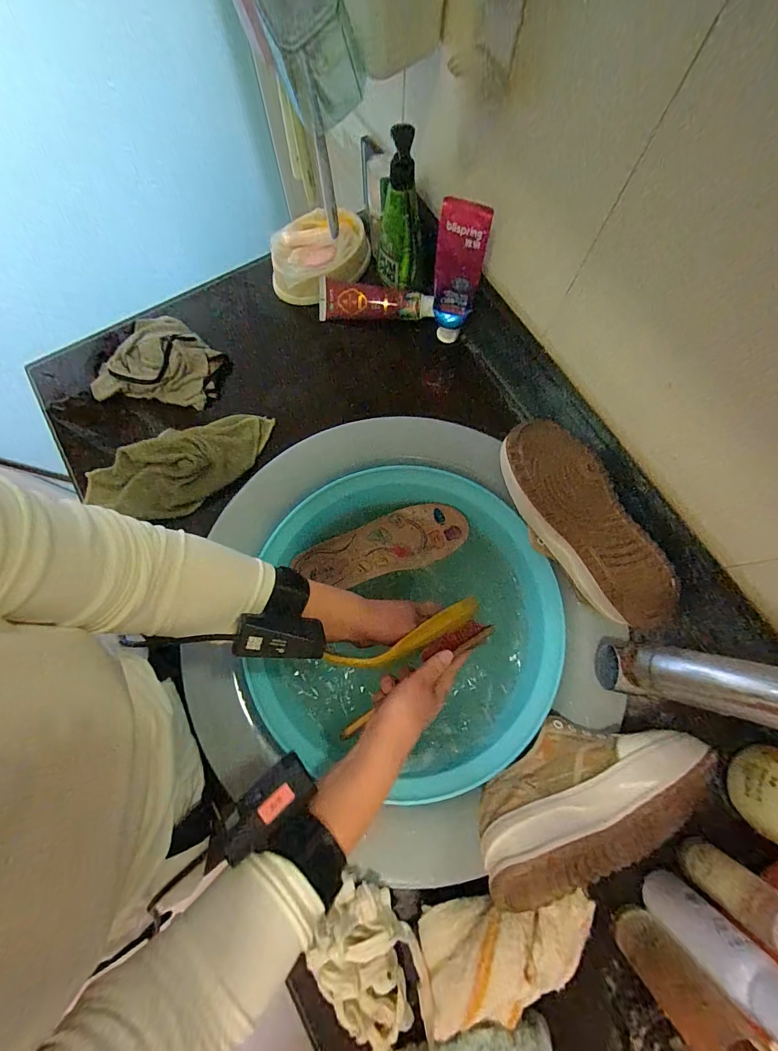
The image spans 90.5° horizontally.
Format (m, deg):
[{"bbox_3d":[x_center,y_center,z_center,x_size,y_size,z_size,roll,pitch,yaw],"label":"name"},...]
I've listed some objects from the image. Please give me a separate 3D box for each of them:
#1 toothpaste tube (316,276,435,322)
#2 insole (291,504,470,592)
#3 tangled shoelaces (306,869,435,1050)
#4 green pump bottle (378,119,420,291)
[{"bbox_3d":[-0.018,-0.304,0.524,0.153,0.033,0.044,7,76,1],"label":"toothpaste tube"},{"bbox_3d":[-0.005,0.028,0.476,0.206,0.018,0.073,-20,81,-10],"label":"insole"},{"bbox_3d":[-0.019,0.392,0.335,0.089,0.042,0.138,-38,79,-9],"label":"tangled shoelaces"},{"bbox_3d":[0.011,-0.358,0.455,0.054,0.153,0.047,2,76,0],"label":"green pump bottle"}]

